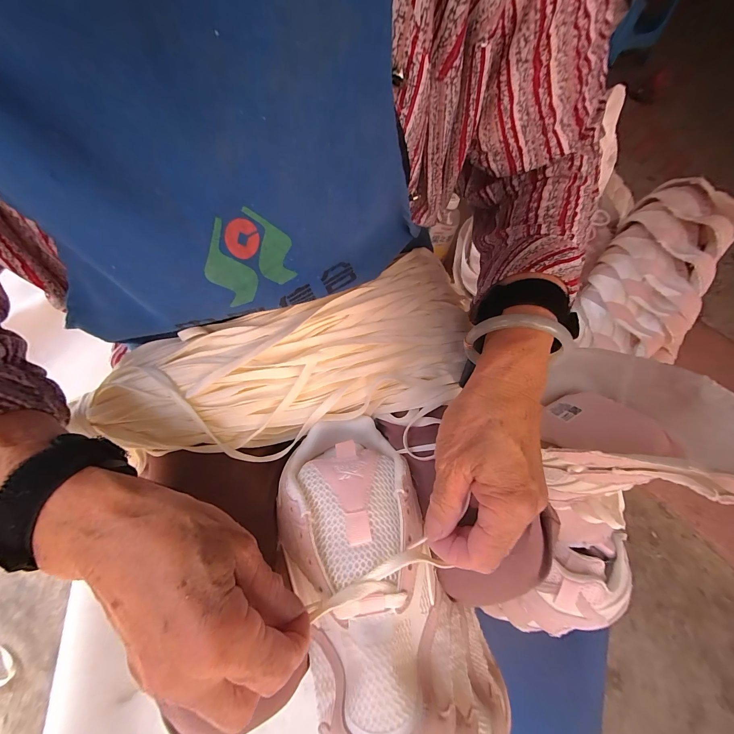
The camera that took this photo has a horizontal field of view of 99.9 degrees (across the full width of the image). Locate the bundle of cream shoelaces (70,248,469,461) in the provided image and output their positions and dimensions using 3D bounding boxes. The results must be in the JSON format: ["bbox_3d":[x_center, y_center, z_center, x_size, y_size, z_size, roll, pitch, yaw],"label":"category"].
[{"bbox_3d":[-0.053,-0.010,0.274,0.329,0.053,0.150,-20,71,-6],"label":"bundle of cream shoelaces"}]

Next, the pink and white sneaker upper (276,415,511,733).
[{"bbox_3d":[0.002,0.149,0.220,0.103,0.073,0.235,-21,65,-6],"label":"pink and white sneaker upper"}]

